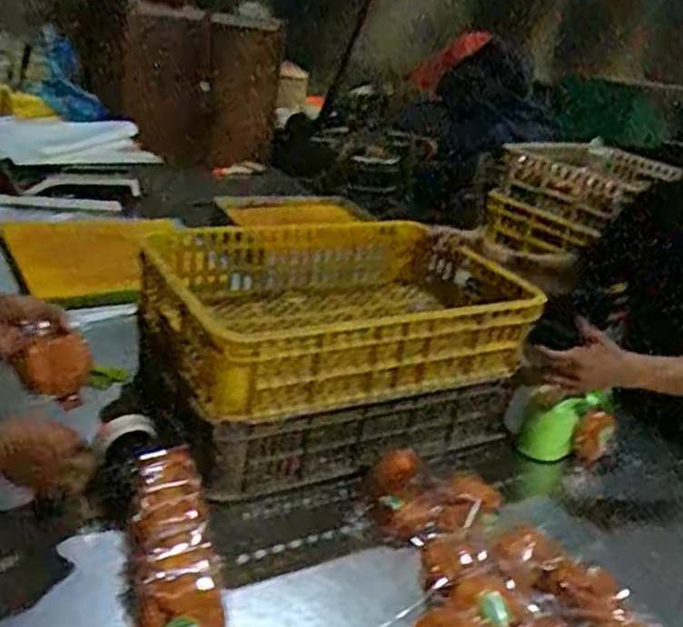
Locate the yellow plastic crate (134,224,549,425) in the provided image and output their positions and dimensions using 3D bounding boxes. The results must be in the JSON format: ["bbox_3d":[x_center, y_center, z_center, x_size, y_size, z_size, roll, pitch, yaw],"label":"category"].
[{"bbox_3d":[-0.017,-0.013,1.317,0.618,0.167,0.475,-1,27,-25],"label":"yellow plastic crate"}]

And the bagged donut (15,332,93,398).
[{"bbox_3d":[-0.406,0.074,1.039,0.030,0.092,0.104,26,28,31],"label":"bagged donut"}]

